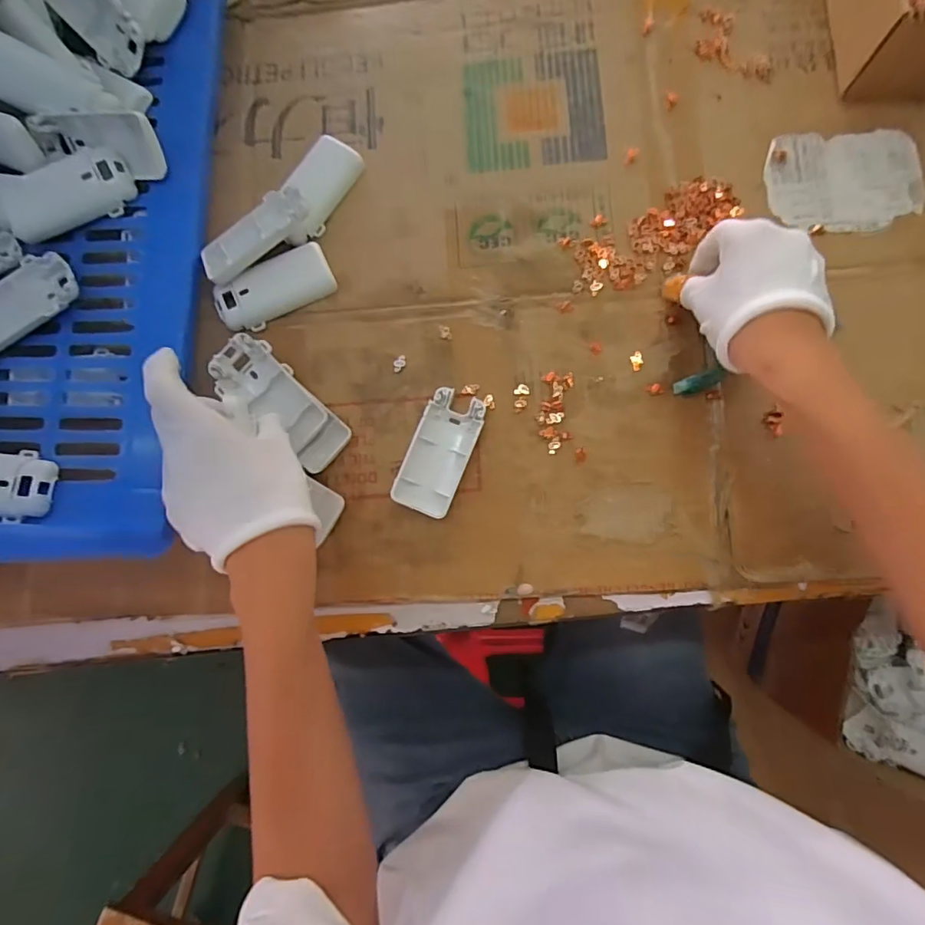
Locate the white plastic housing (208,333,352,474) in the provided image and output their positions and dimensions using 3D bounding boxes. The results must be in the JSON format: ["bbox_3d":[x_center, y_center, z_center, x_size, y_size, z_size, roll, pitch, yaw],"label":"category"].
[{"bbox_3d":[-0.139,-0.047,0.401,0.115,0.026,0.047,42,89,-1],"label":"white plastic housing"}]

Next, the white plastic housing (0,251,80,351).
[{"bbox_3d":[-0.343,-0.123,0.406,0.095,0.018,0.048,-37,82,-2],"label":"white plastic housing"}]

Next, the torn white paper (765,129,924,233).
[{"bbox_3d":[0.303,-0.223,0.415,0.114,0.006,0.085,0,84,5],"label":"torn white paper"}]

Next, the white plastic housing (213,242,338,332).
[{"bbox_3d":[-0.153,-0.142,0.429,0.095,0.012,0.043,-27,109,-6],"label":"white plastic housing"}]

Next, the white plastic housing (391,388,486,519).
[{"bbox_3d":[-0.018,-0.008,0.407,0.045,0.015,0.095,22,86,7],"label":"white plastic housing"}]

